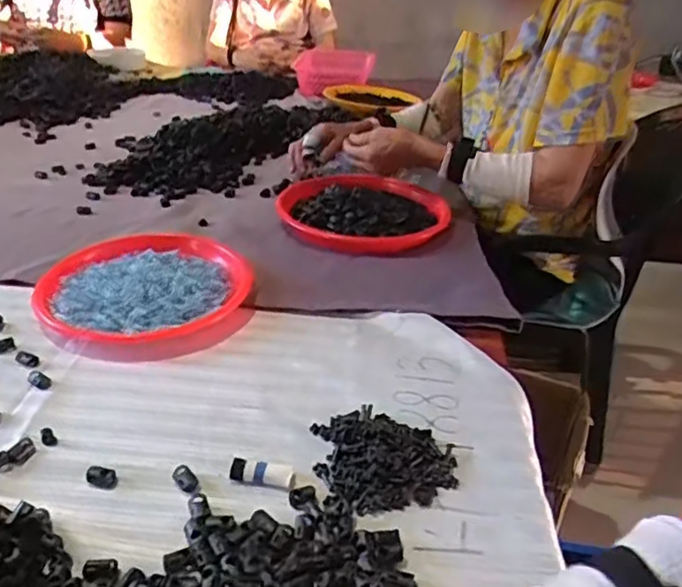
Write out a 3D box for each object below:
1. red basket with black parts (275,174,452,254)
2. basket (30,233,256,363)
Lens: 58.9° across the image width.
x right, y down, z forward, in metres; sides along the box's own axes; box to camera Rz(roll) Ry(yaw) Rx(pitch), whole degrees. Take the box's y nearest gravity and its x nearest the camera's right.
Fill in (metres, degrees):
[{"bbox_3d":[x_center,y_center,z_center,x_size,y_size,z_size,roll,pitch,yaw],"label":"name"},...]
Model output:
[{"bbox_3d":[0.031,-0.116,0.841,0.241,0.041,0.171,12,34,12],"label":"red basket with black parts"},{"bbox_3d":[-0.209,-0.002,0.655,0.219,0.033,0.182,3,33,-2],"label":"basket"}]

